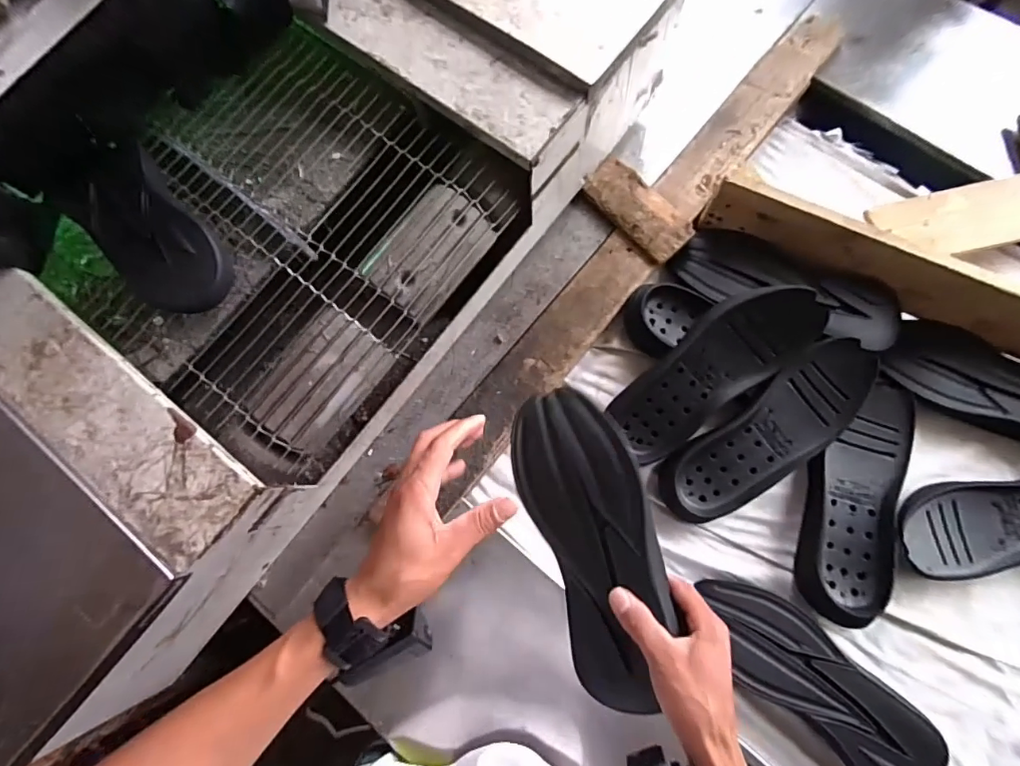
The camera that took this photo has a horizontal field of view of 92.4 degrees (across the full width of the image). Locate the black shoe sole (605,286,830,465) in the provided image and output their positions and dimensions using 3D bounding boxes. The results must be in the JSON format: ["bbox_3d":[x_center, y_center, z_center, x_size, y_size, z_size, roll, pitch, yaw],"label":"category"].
[{"bbox_3d":[0.252,-0.017,0.614,0.271,0.028,0.103,-41,84,12],"label":"black shoe sole"}]

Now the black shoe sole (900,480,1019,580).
[{"bbox_3d":[0.623,0.171,0.605,0.298,0.042,0.104,-8,81,-3],"label":"black shoe sole"}]

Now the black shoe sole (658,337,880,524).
[{"bbox_3d":[0.327,0.066,0.610,0.296,0.026,0.108,-40,83,6],"label":"black shoe sole"}]

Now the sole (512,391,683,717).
[{"bbox_3d":[0.078,0.142,0.441,0.103,0.035,0.272,-17,83,20],"label":"sole"}]

